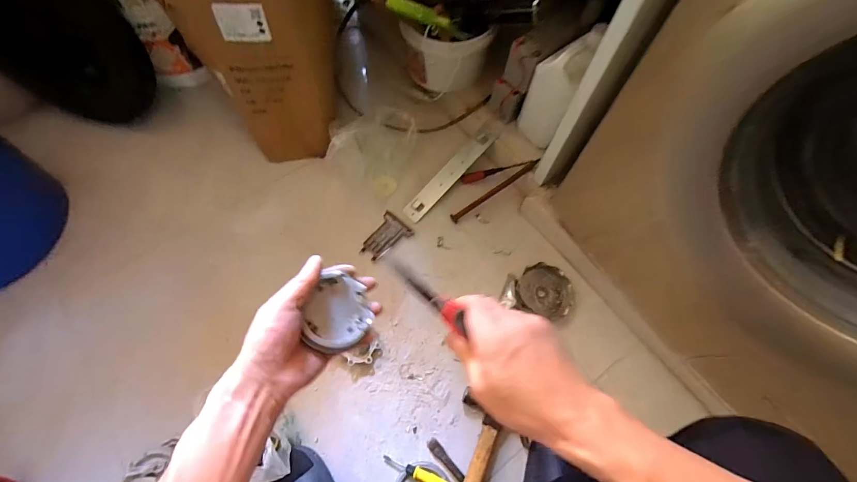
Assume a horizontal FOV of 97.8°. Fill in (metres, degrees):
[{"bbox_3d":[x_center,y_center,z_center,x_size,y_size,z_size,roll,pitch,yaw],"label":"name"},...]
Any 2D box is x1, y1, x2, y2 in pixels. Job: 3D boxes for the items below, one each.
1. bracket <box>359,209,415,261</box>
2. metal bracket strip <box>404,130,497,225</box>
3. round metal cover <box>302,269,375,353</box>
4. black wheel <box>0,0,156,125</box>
[{"bbox_3d":[-0.099,-0.005,0.862,0.076,0.019,0.110,38,71,13],"label":"bracket"},{"bbox_3d":[0.052,-0.162,0.895,0.048,0.013,0.282,44,89,15],"label":"metal bracket strip"},{"bbox_3d":[-0.094,0.077,0.401,0.069,0.020,0.077,27,59,-14],"label":"round metal cover"},{"bbox_3d":[-0.869,-0.480,0.869,0.355,0.399,0.055,-9,48,-13],"label":"black wheel"}]

